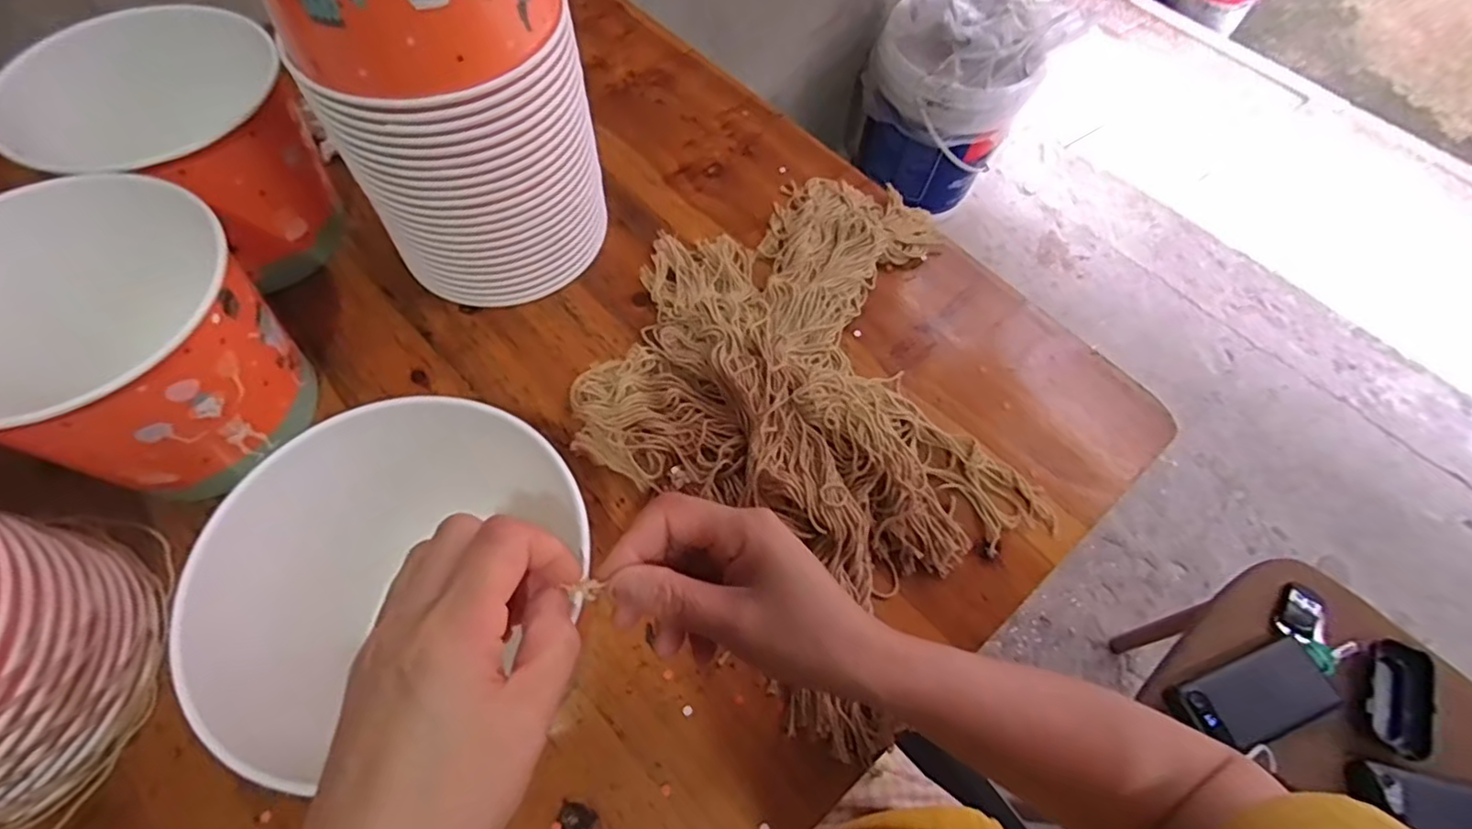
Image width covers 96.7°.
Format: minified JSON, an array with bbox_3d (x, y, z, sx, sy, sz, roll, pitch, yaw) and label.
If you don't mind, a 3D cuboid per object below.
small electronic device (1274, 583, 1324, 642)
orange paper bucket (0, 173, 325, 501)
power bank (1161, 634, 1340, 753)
[{"bbox_3d":[0.601,0.211,0.696,0.039,0.009,0.058,33,65,15],"label":"small electronic device"},{"bbox_3d":[-0.345,-0.034,0.391,0.131,0.137,0.145,31,65,14],"label":"orange paper bucket"},{"bbox_3d":[0.518,0.280,0.651,0.162,0.019,0.070,-16,63,-11],"label":"power bank"}]

